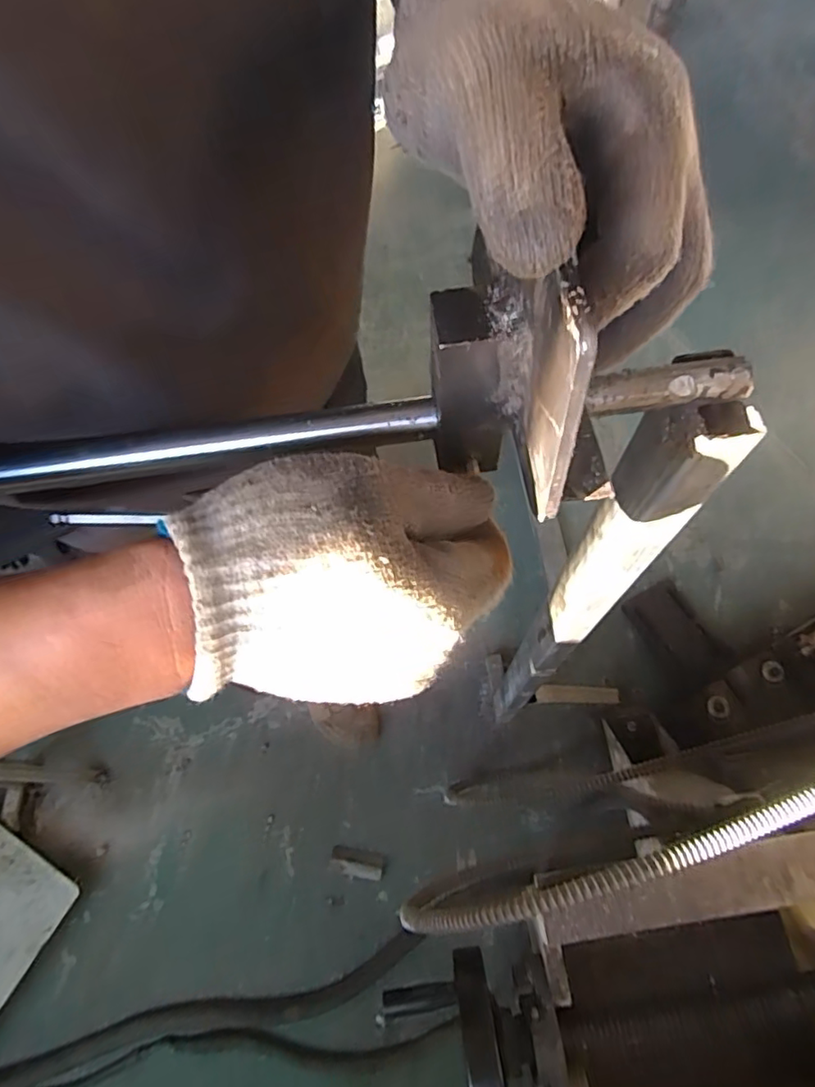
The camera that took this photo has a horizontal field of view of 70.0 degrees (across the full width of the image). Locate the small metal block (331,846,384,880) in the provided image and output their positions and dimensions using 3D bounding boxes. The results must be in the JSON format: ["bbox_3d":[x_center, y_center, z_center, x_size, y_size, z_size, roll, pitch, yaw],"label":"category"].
[{"bbox_3d":[-0.096,0.602,1.097,0.097,0.016,0.042,9,67,6],"label":"small metal block"}]

